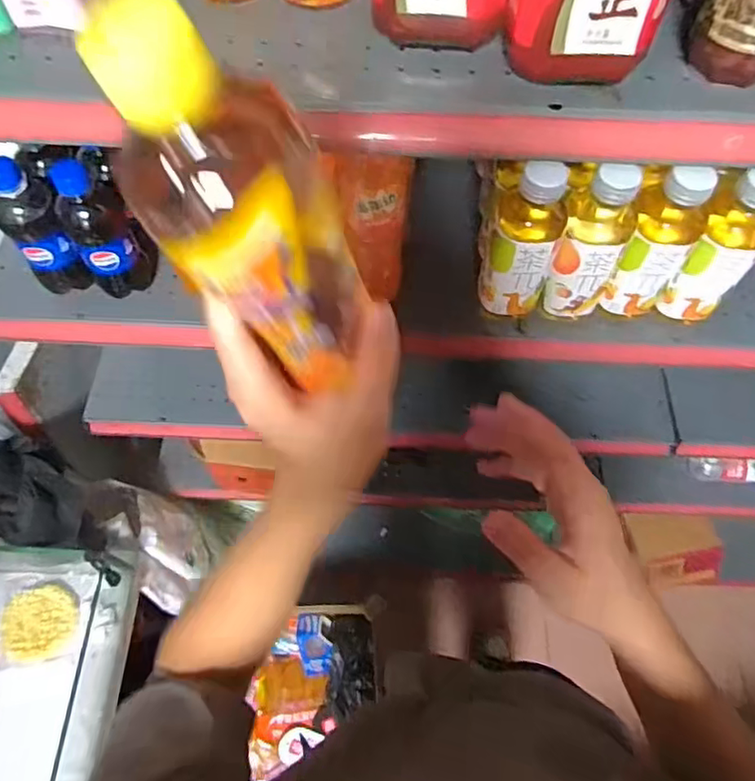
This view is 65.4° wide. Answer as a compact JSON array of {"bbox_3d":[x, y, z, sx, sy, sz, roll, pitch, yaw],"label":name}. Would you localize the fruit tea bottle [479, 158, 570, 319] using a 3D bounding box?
[{"bbox_3d":[0.143,-0.145,0.573,0.066,0.168,0.063,16,63,8],"label":"fruit tea bottle"}]

